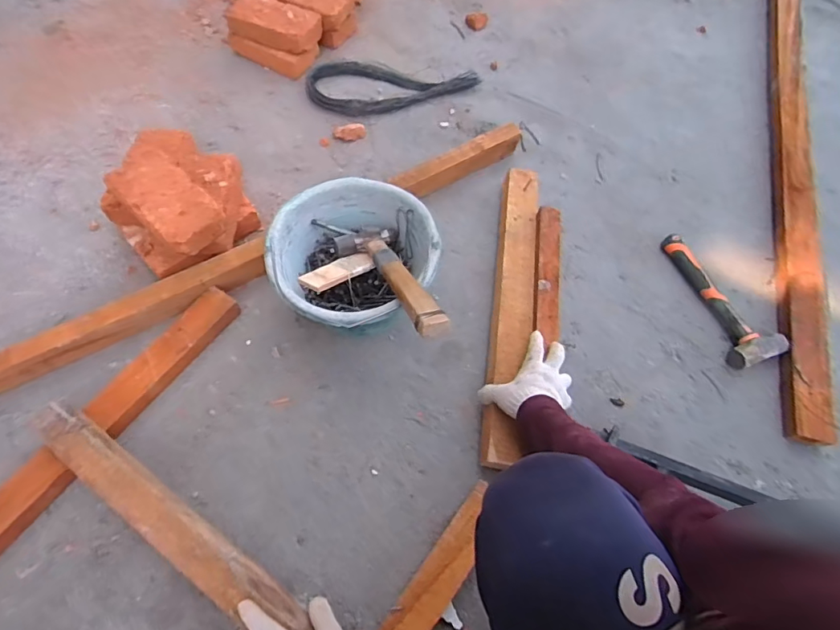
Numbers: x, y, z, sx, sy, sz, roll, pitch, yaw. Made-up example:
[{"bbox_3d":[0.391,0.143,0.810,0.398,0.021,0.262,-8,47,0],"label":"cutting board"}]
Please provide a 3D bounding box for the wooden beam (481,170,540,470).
[{"bbox_3d":[0.168,-0.031,0.861,0.077,0.042,0.575,10,63,3],"label":"wooden beam"}]

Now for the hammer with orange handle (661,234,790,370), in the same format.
[{"bbox_3d":[0.545,-0.036,0.911,0.099,0.051,0.284,-17,66,-10],"label":"hammer with orange handle"}]

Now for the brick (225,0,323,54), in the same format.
[{"bbox_3d":[-0.345,-0.681,1.147,0.204,0.045,0.111,24,65,10],"label":"brick"}]

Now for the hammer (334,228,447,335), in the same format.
[{"bbox_3d":[-0.035,-0.060,0.738,0.104,0.037,0.302,-24,39,-13],"label":"hammer"}]

